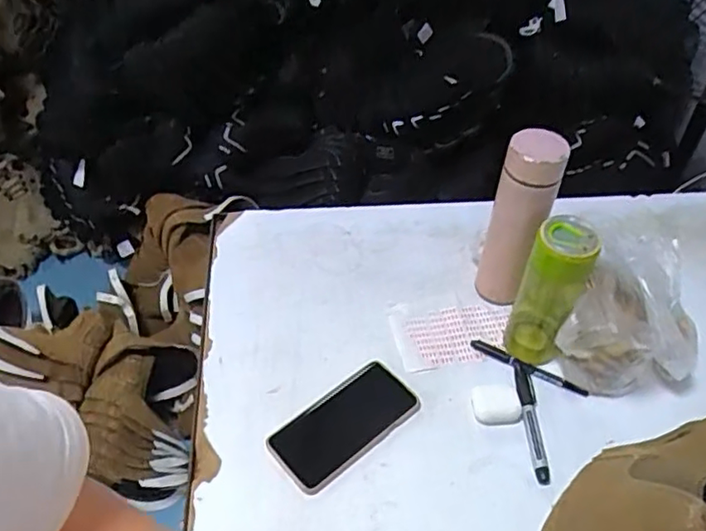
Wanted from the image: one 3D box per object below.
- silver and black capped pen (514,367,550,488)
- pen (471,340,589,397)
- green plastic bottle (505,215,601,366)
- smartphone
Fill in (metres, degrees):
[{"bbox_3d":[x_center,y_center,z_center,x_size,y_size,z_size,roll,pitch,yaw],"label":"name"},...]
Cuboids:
[{"bbox_3d":[0.196,0.169,0.690,0.019,0.010,0.147,2,45,0],"label":"silver and black capped pen"},{"bbox_3d":[0.206,0.122,0.742,0.141,0.008,0.017,26,50,21],"label":"pen"},{"bbox_3d":[0.217,0.032,0.698,0.067,0.189,0.051,19,48,16],"label":"green plastic bottle"},{"bbox_3d":[-0.009,0.172,0.684,0.163,0.009,0.082,-32,55,-29],"label":"smartphone"}]

